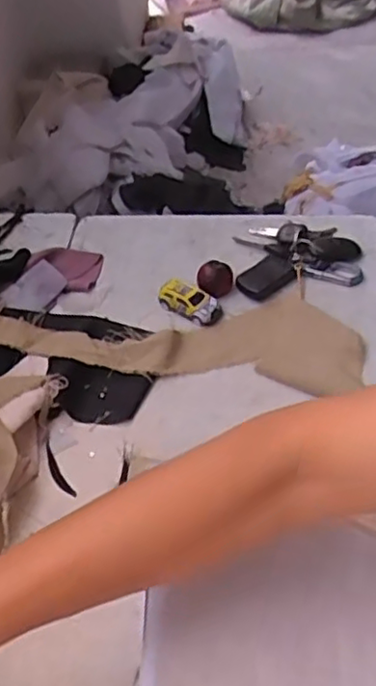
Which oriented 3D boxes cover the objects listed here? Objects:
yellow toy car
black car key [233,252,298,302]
[{"bbox_3d":[0.001,-0.041,0.641,0.062,0.026,0.026,21,55,23],"label":"yellow toy car"},{"bbox_3d":[0.081,-0.068,0.658,0.060,0.014,0.039,-34,54,-20],"label":"black car key"}]

